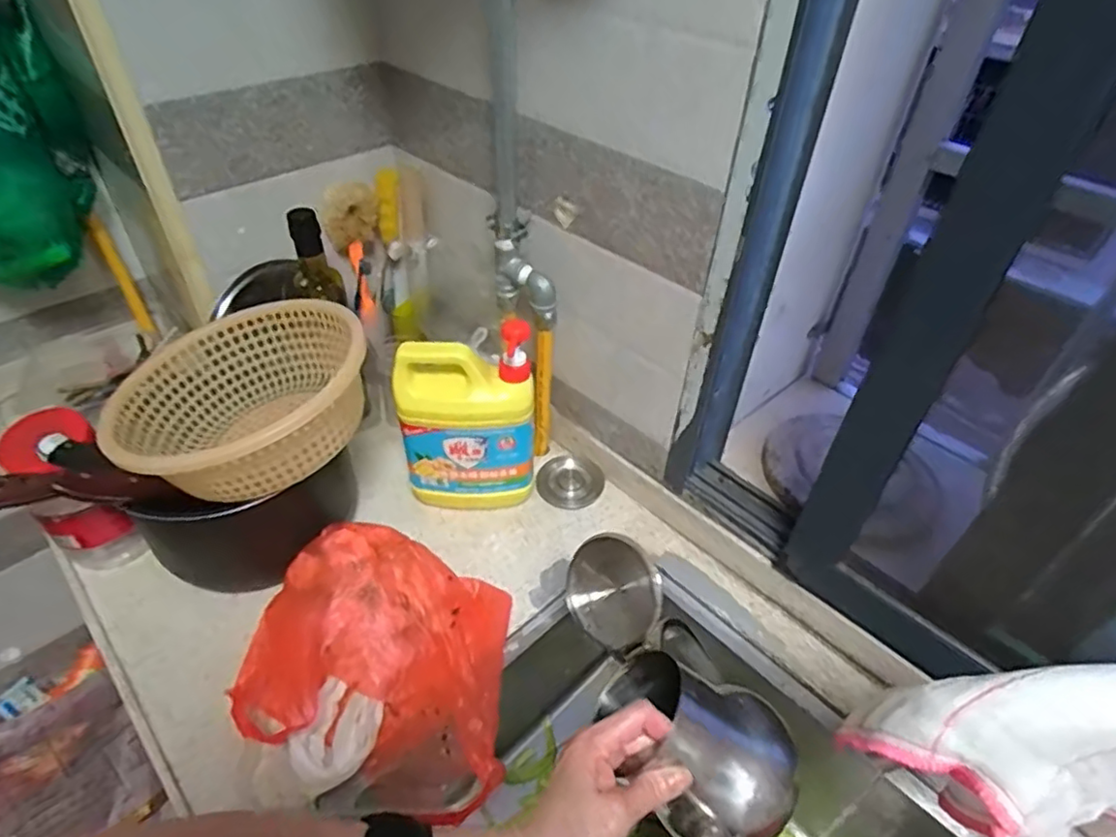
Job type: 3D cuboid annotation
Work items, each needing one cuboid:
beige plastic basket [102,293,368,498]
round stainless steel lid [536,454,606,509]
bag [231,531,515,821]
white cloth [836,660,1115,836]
[{"bbox_3d":[-0.299,-0.018,0.610,0.219,0.125,0.229,-23,48,-25],"label":"beige plastic basket"},{"bbox_3d":[0.016,0.079,0.801,0.081,0.017,0.072,3,42,0],"label":"round stainless steel lid"},{"bbox_3d":[-0.158,0.226,0.592,0.257,0.084,0.215,18,45,16],"label":"bag"},{"bbox_3d":[0.261,0.166,0.298,0.211,0.135,0.050,5,42,3],"label":"white cloth"}]

